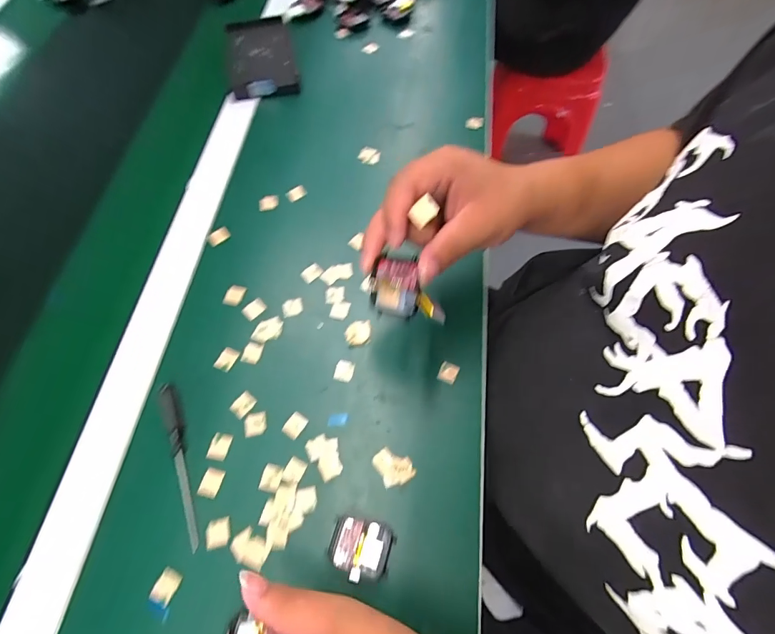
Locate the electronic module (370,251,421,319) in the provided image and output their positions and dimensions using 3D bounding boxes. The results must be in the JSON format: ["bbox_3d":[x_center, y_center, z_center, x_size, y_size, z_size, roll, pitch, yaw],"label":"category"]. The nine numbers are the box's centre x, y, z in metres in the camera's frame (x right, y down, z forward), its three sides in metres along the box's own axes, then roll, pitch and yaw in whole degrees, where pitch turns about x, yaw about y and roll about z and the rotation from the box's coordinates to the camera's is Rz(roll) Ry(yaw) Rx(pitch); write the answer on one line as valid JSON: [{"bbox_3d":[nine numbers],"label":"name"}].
[{"bbox_3d":[0.006,-0.021,0.295,0.038,0.008,0.042,7,98,21],"label":"electronic module"}]

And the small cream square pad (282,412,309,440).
[{"bbox_3d":[-0.080,0.093,0.351,0.016,0.004,0.021,31,68,14],"label":"small cream square pad"}]

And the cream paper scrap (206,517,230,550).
[{"bbox_3d":[-0.132,0.167,0.315,0.019,0.004,0.020,-12,65,-6],"label":"cream paper scrap"}]

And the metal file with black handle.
[{"bbox_3d":[-0.169,0.117,0.332,0.014,0.013,0.131,-19,66,-9],"label":"metal file with black handle"}]

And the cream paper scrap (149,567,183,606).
[{"bbox_3d":[-0.164,0.200,0.304,0.016,0.008,0.021,22,66,10],"label":"cream paper scrap"}]

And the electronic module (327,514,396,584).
[{"bbox_3d":[-0.020,0.176,0.310,0.046,0.009,0.040,12,65,5],"label":"electronic module"}]

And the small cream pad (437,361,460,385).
[{"bbox_3d":[0.056,0.051,0.376,0.017,0.004,0.018,27,74,10],"label":"small cream pad"}]

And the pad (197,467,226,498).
[{"bbox_3d":[-0.143,0.134,0.331,0.016,0.004,0.022,14,65,7],"label":"pad"}]

